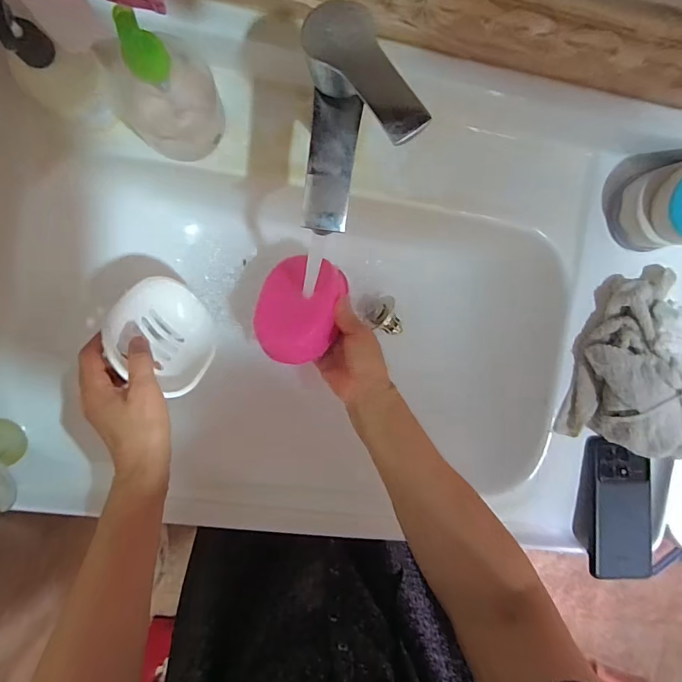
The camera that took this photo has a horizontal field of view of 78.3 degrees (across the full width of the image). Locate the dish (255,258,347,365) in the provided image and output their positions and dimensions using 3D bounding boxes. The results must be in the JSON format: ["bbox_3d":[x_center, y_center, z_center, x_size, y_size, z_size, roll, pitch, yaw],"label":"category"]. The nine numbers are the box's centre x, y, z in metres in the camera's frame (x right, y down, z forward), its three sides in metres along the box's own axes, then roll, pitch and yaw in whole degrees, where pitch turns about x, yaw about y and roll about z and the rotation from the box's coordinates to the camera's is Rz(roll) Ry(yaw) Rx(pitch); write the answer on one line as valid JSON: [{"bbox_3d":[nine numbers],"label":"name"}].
[{"bbox_3d":[-0.049,-0.038,0.496,0.097,0.045,0.122,18,93,-8],"label":"dish"}]

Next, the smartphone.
[{"bbox_3d":[0.340,0.204,0.503,0.079,0.011,0.154,7,85,-7],"label":"smartphone"}]

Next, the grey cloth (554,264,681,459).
[{"bbox_3d":[0.354,0.023,0.479,0.149,0.061,0.204,10,94,-7],"label":"grey cloth"}]

